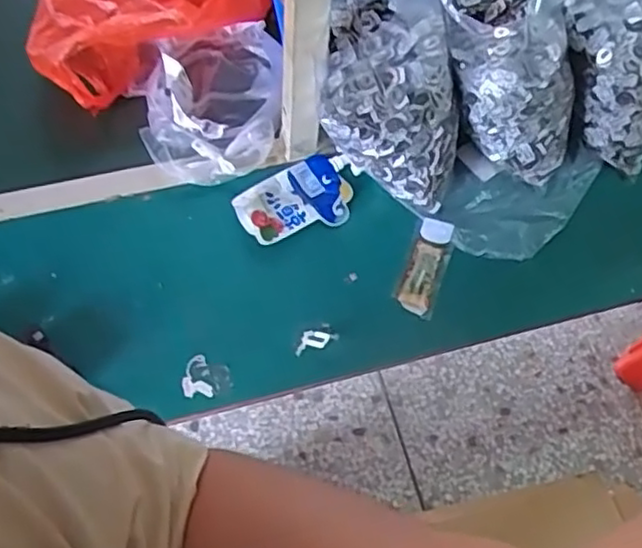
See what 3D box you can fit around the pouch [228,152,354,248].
[{"bbox_3d":[-0.027,-0.098,0.850,0.160,0.024,0.094,-30,68,-17],"label":"pouch"}]

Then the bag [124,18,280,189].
[{"bbox_3d":[-0.155,-0.223,0.899,0.203,0.070,0.226,0,63,-2],"label":"bag"}]

